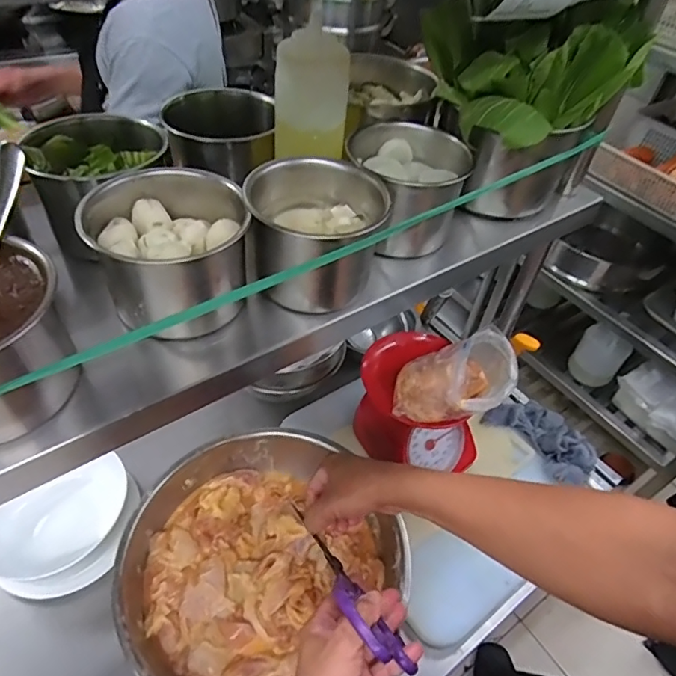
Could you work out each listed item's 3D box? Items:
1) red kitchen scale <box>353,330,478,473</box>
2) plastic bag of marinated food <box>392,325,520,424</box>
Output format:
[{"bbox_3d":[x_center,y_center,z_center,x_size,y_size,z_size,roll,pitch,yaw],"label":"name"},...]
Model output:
[{"bbox_3d":[0.111,0.102,0.738,0.138,0.166,0.171,-24,54,-25],"label":"red kitchen scale"},{"bbox_3d":[0.156,0.059,0.676,0.087,0.164,0.093,5,60,-62],"label":"plastic bag of marinated food"}]

